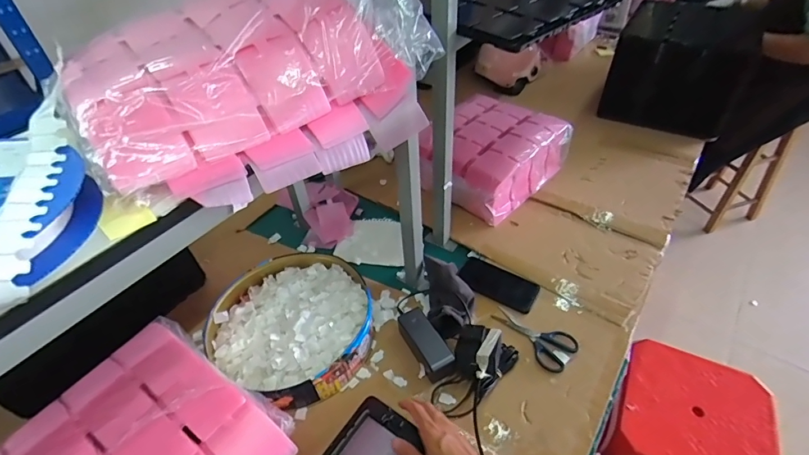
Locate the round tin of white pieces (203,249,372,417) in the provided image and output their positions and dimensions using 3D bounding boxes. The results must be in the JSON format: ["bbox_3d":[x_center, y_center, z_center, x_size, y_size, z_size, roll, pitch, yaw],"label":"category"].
[{"bbox_3d":[-0.207,0.175,0.821,0.303,0.061,0.293,-2,44,2],"label":"round tin of white pieces"}]

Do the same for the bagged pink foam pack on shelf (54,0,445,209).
[{"bbox_3d":[-0.195,-0.184,0.523,0.373,0.153,0.286,-29,49,-25],"label":"bagged pink foam pack on shelf"}]

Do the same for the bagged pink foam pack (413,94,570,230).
[{"bbox_3d":[0.226,-0.193,1.125,0.273,0.150,0.324,33,54,32],"label":"bagged pink foam pack"}]

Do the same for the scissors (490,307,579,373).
[{"bbox_3d":[0.247,0.203,0.821,0.081,0.014,0.160,-35,52,-29],"label":"scissors"}]

